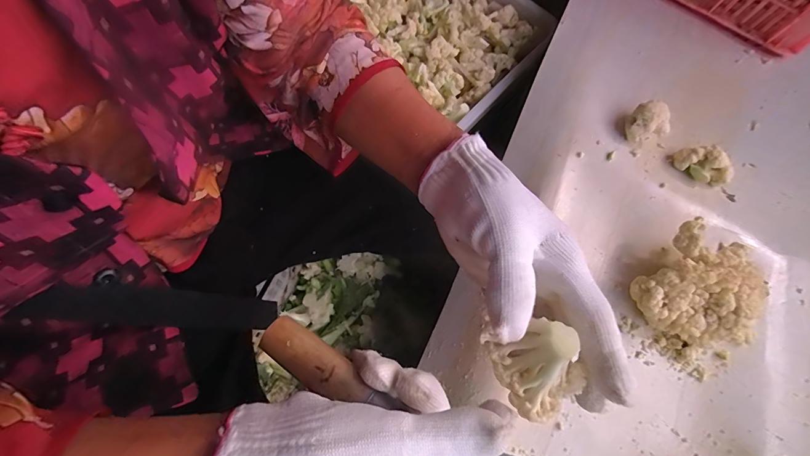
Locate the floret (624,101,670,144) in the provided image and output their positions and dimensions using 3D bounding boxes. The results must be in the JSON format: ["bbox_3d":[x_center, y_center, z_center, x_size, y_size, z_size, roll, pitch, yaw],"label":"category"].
[{"bbox_3d":[0.322,-0.138,0.484,0.046,0.040,0.047,4,71,-2],"label":"floret"}]

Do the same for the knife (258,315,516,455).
[{"bbox_3d":[0.003,0.111,0.216,0.201,0.020,0.033,28,69,5],"label":"knife"}]

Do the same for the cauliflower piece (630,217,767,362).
[{"bbox_3d":[0.334,0.073,0.411,0.135,0.072,0.127,-42,78,-15],"label":"cauliflower piece"}]

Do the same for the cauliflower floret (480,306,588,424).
[{"bbox_3d":[0.076,0.078,0.211,0.041,0.035,0.058,-21,69,-10],"label":"cauliflower floret"}]

